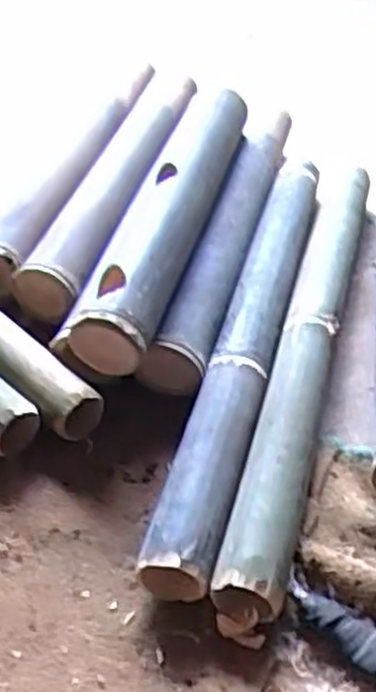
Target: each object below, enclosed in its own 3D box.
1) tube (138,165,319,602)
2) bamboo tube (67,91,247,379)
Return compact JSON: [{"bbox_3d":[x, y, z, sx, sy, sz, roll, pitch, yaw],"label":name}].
[{"bbox_3d":[0.073,-0.018,0.861,0.064,0.060,0.640,10,46,13],"label":"tube"},{"bbox_3d":[-0.014,-0.169,0.918,0.087,0.073,0.519,11,46,13],"label":"bamboo tube"}]

